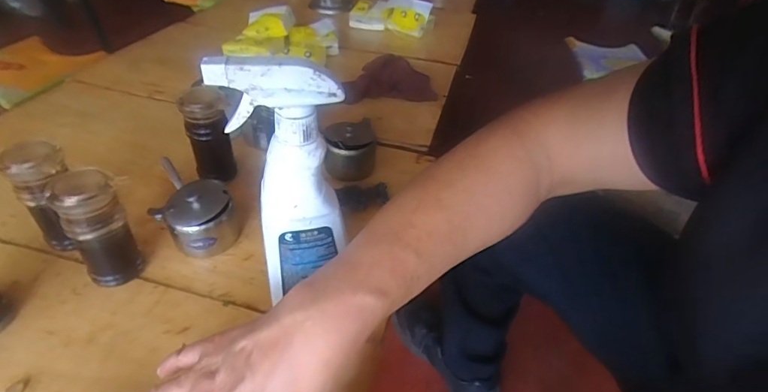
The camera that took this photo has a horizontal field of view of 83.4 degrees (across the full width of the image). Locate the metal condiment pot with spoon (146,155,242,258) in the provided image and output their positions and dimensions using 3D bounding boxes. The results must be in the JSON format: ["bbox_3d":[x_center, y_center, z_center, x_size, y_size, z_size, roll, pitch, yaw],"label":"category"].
[{"bbox_3d":[-0.212,0.021,0.495,0.092,0.082,0.069,10,41,5],"label":"metal condiment pot with spoon"}]

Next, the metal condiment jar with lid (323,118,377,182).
[{"bbox_3d":[-0.048,-0.068,0.621,0.073,0.073,0.075,3,41,-3],"label":"metal condiment jar with lid"}]

